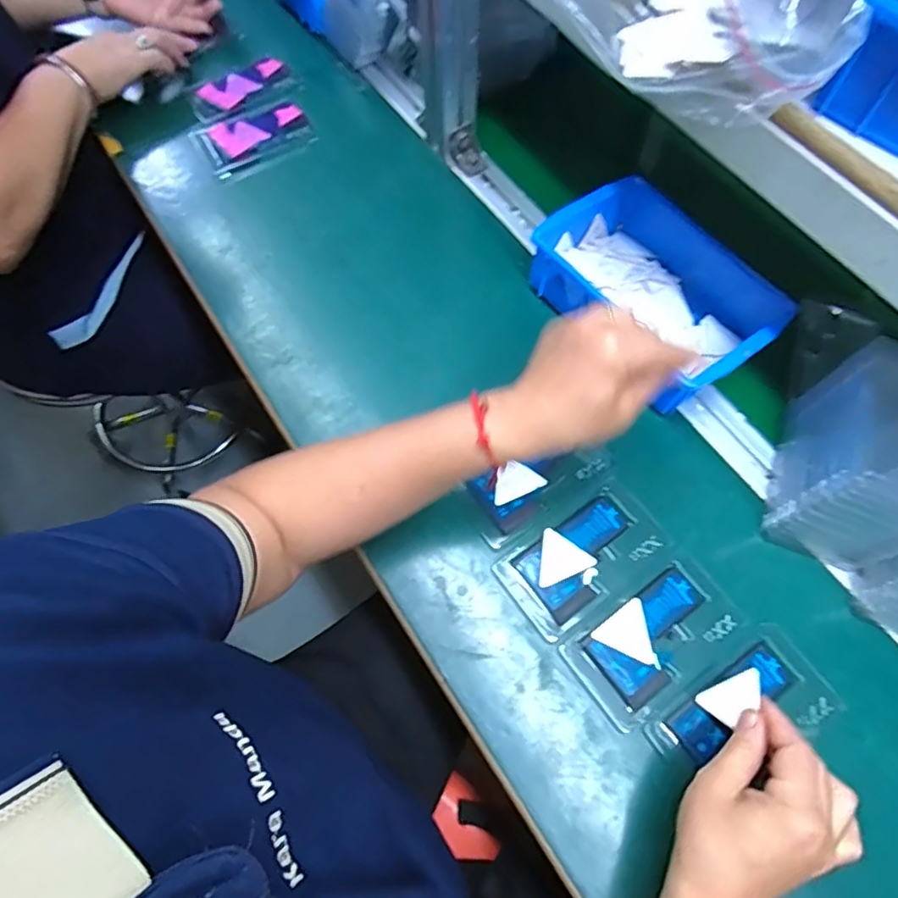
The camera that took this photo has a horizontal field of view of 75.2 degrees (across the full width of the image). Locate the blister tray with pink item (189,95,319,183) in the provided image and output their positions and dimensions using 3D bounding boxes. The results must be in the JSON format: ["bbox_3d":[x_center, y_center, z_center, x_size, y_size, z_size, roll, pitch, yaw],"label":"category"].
[{"bbox_3d":[-0.215,-0.347,0.648,0.122,0.016,0.073,-27,70,-7],"label":"blister tray with pink item"}]

